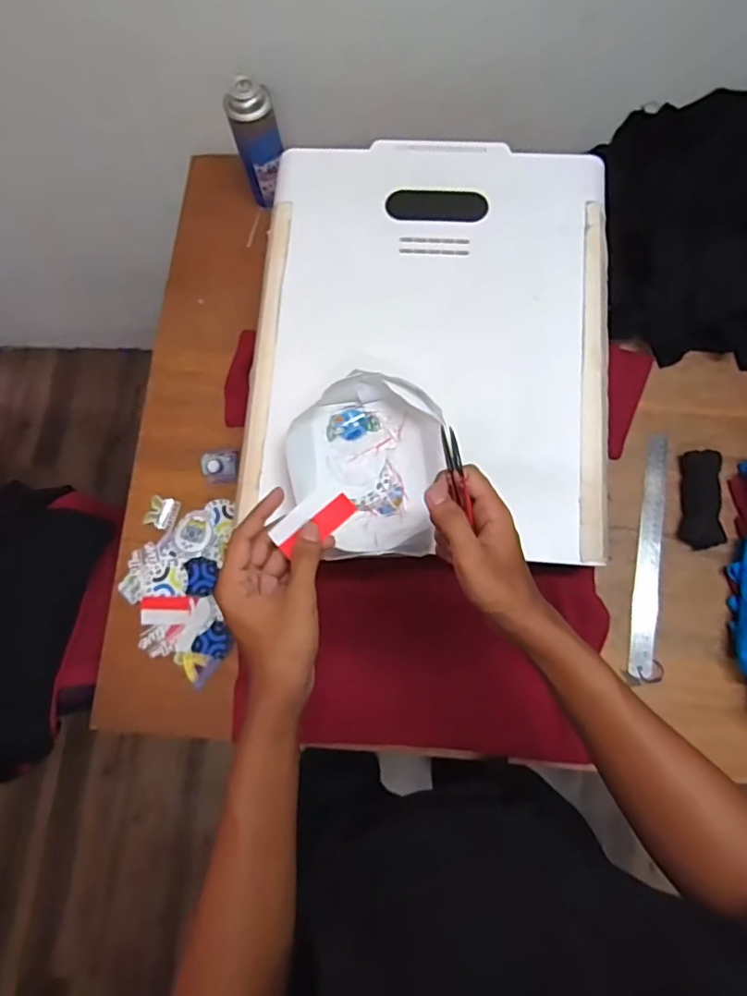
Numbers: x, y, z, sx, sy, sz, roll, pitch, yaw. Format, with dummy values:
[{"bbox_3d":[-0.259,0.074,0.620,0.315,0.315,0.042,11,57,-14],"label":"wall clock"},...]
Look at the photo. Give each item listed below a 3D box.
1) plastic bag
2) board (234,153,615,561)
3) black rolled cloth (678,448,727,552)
[{"bbox_3d":[-0.007,-0.031,0.582,0.161,0.053,0.186,-9,77,0],"label":"plastic bag"},{"bbox_3d":[0.067,-0.191,0.645,0.392,0.035,0.488,3,77,2],"label":"board"},{"bbox_3d":[0.432,0.001,0.733,0.045,0.026,0.126,5,77,3],"label":"black rolled cloth"}]

